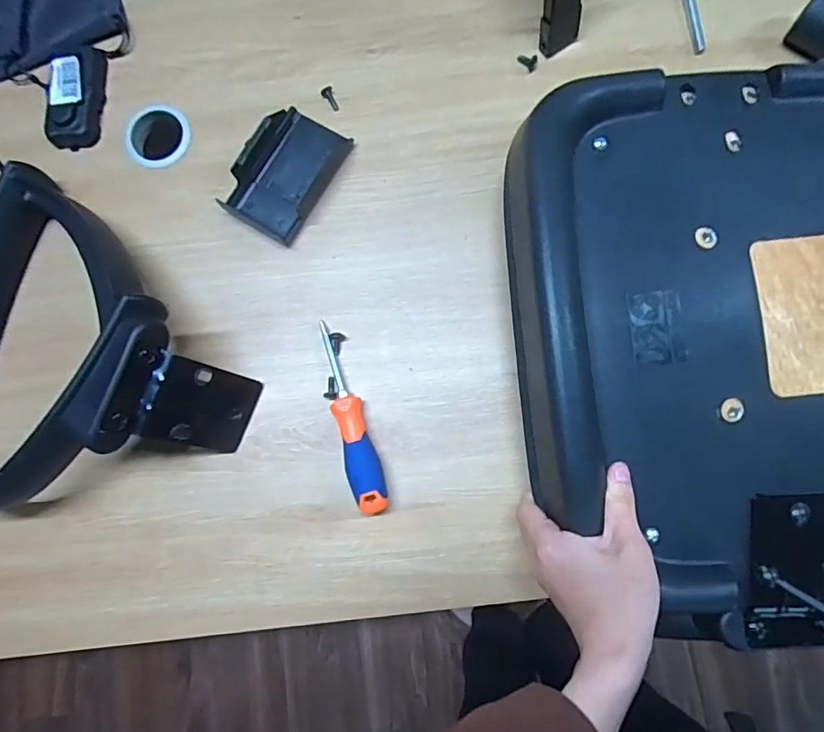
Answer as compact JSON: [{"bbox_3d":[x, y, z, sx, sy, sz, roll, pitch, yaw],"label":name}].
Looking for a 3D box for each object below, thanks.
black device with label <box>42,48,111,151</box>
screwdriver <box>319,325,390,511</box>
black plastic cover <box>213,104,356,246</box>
[{"bbox_3d":[-0.346,-0.279,0.523,0.044,0.024,0.106,4,83,3],"label":"black device with label"},{"bbox_3d":[-0.057,0.046,0.467,0.028,0.032,0.179,-17,82,0],"label":"screwdriver"},{"bbox_3d":[-0.121,-0.192,0.500,0.083,0.034,0.125,30,85,6],"label":"black plastic cover"}]

